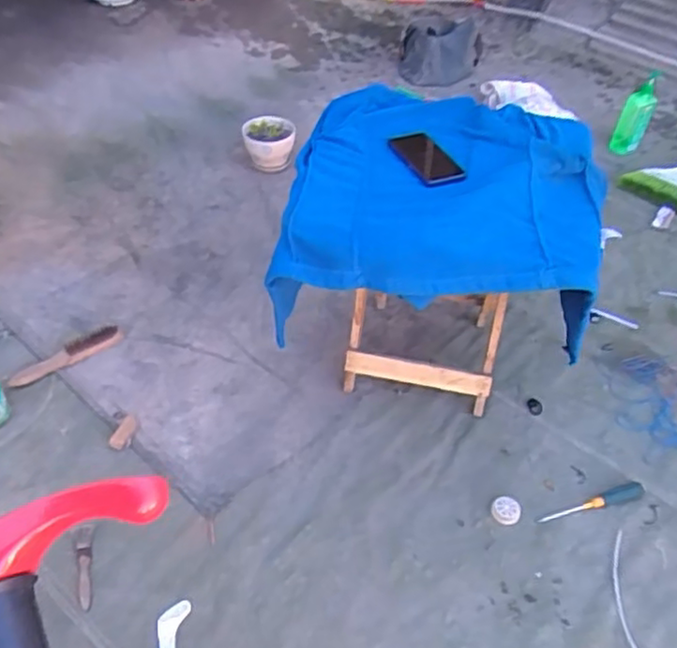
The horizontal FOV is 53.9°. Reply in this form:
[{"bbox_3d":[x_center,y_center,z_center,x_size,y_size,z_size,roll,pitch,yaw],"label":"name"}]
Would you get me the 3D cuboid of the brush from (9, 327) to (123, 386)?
[{"bbox_3d":[-0.602,0.070,1.483,0.254,0.024,0.064,-32,54,-30],"label":"brush"}]

